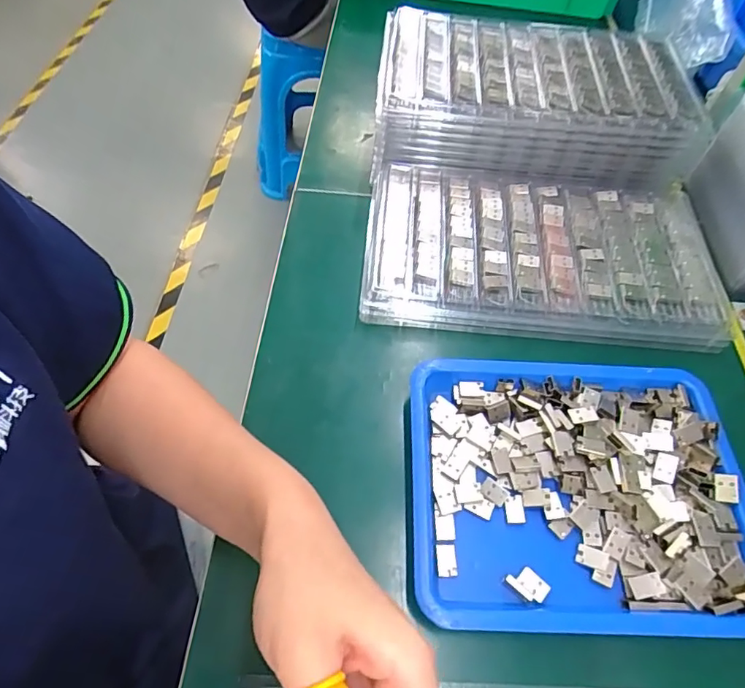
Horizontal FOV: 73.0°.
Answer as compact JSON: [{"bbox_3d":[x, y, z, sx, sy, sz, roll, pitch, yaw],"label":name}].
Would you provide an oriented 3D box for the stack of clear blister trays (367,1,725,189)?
[{"bbox_3d":[0.153,-0.243,0.492,0.295,0.071,0.168,2,57,5],"label":"stack of clear blister trays"}]

